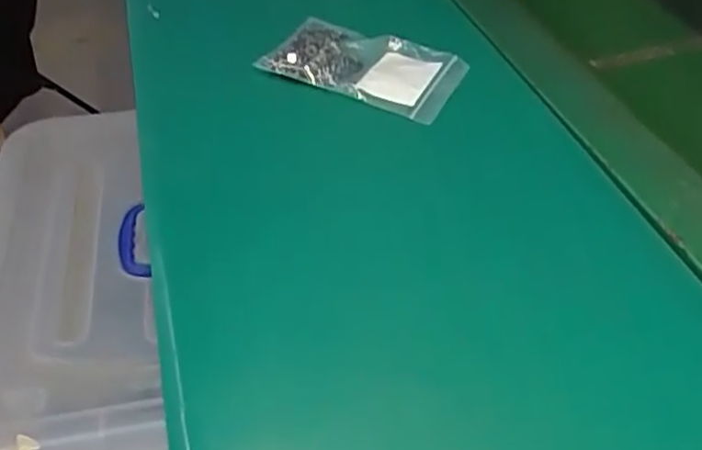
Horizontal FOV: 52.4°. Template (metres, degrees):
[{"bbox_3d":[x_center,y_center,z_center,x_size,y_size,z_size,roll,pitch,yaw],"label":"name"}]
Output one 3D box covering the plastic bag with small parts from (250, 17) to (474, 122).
[{"bbox_3d":[0.011,-0.132,0.583,0.148,0.028,0.091,15,44,17],"label":"plastic bag with small parts"}]

